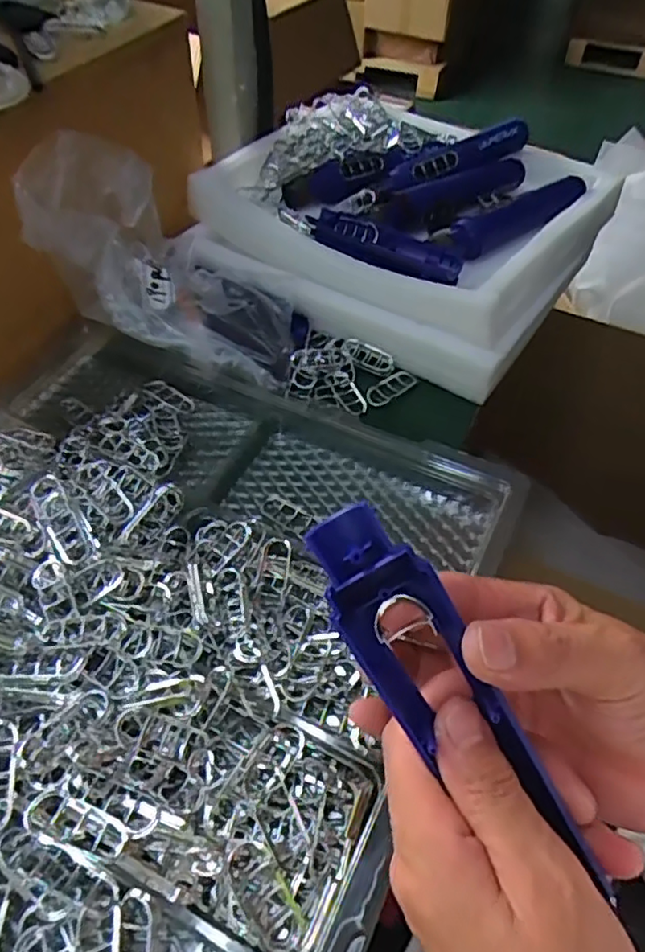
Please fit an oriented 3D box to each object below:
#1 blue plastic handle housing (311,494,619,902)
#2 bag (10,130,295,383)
[{"bbox_3d":[0.046,0.080,0.223,0.033,0.028,0.151,-37,90,-27],"label":"blue plastic handle housing"},{"bbox_3d":[-0.123,-0.189,0.539,0.194,0.160,0.157,5,51,3],"label":"bag"}]

